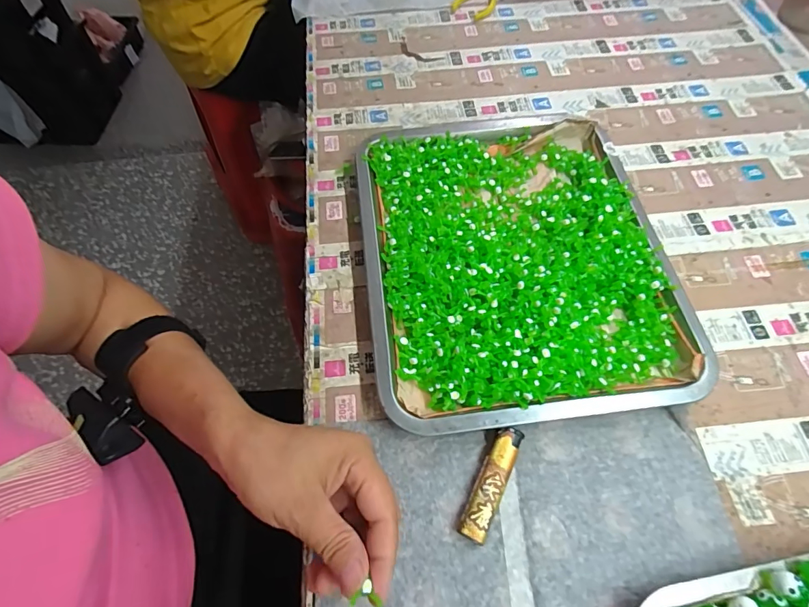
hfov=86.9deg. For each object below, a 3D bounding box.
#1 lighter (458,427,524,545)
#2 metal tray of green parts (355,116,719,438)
[{"bbox_3d":[0.061,0.125,0.302,0.019,0.013,0.080,24,65,13],"label":"lighter"},{"bbox_3d":[0.093,-0.048,0.385,0.254,0.030,0.304,-7,62,-3],"label":"metal tray of green parts"}]

